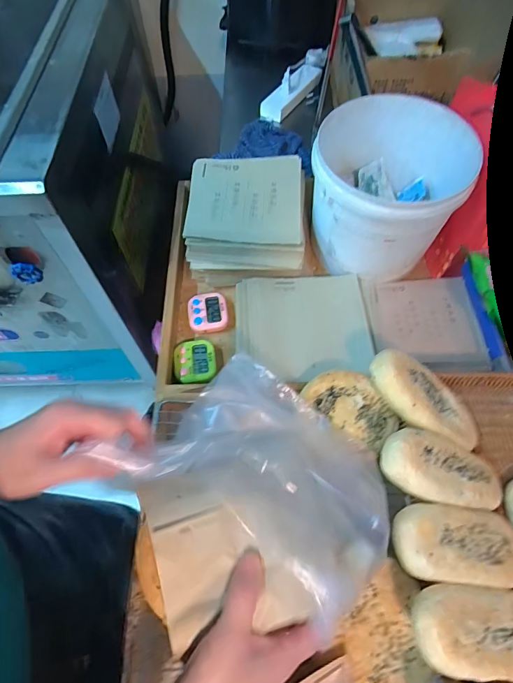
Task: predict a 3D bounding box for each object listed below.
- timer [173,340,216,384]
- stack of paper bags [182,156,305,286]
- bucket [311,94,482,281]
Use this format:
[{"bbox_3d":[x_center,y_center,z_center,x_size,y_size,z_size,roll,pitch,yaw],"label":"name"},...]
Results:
[{"bbox_3d":[-0.089,0.031,0.560,0.059,0.013,0.065,-3,61,0],"label":"timer"},{"bbox_3d":[-0.017,-0.198,0.628,0.179,0.094,0.187,2,61,2],"label":"stack of paper bags"},{"bbox_3d":[0.191,-0.213,0.584,0.200,0.173,0.201,18,63,11],"label":"bucket"}]

